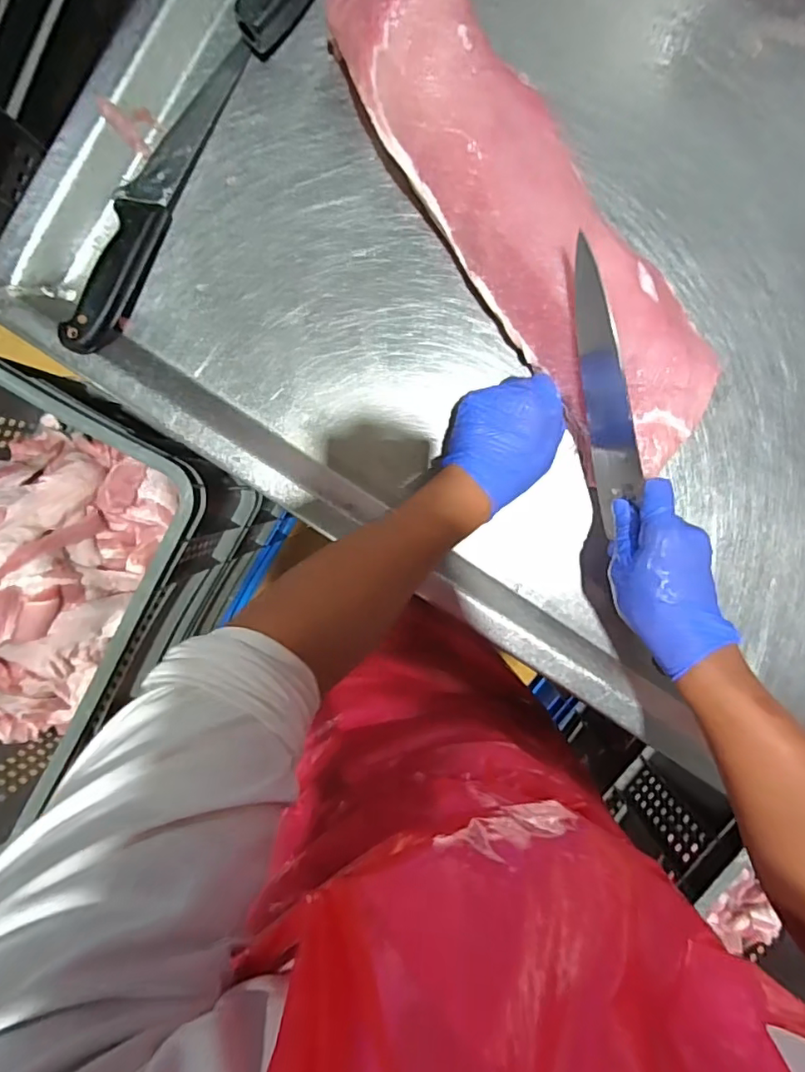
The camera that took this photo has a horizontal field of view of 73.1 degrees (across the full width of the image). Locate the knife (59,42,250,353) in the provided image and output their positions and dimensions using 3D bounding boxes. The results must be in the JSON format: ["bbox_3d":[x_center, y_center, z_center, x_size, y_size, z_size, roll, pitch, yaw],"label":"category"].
[{"bbox_3d":[-0.212,-0.287,0.454,0.039,0.043,0.283,26,96,-4],"label":"knife"}]

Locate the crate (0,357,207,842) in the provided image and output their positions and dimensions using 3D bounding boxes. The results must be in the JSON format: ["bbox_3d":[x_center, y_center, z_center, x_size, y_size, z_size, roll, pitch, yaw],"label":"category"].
[{"bbox_3d":[-0.504,0.063,0.708,0.353,0.227,0.527,32,94,-3],"label":"crate"}]

